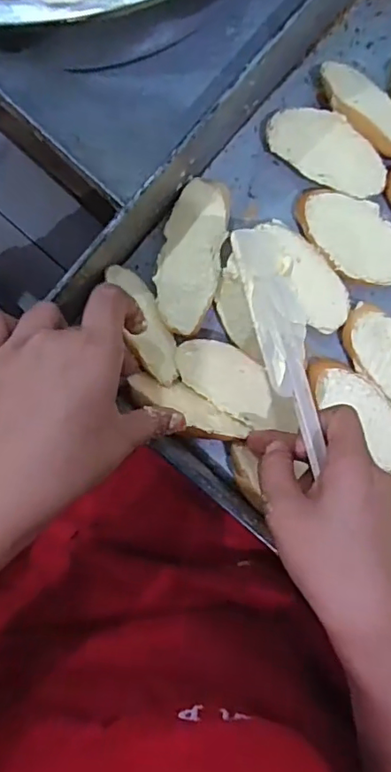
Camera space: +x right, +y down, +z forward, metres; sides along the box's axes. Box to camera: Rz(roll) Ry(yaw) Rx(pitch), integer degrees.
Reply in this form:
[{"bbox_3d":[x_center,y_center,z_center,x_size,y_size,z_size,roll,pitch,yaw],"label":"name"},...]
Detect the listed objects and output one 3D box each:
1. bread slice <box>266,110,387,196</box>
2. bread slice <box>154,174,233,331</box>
[{"bbox_3d":[0.090,-0.159,0.362,0.084,0.015,0.041,24,94,-1],"label":"bread slice"},{"bbox_3d":[-0.003,-0.088,0.368,0.041,0.021,0.101,12,94,-1],"label":"bread slice"}]

